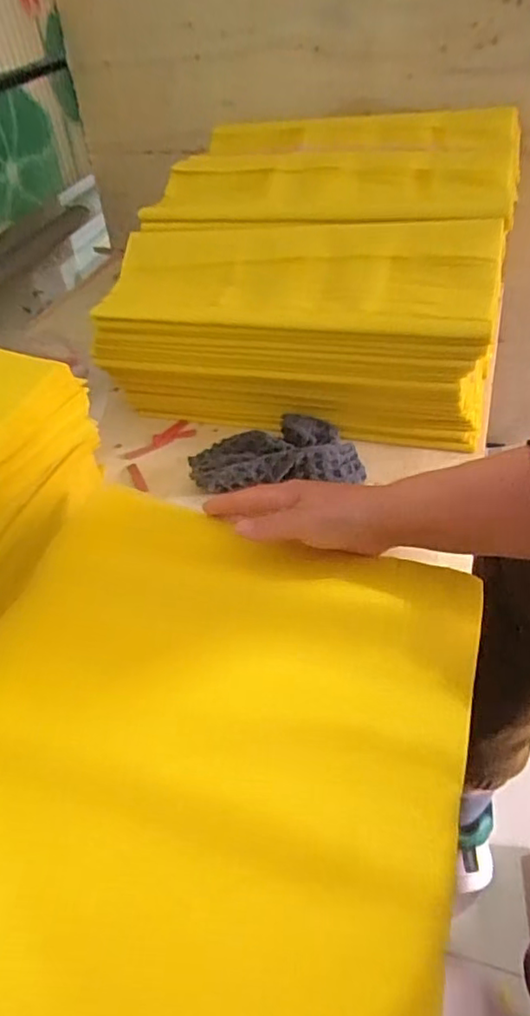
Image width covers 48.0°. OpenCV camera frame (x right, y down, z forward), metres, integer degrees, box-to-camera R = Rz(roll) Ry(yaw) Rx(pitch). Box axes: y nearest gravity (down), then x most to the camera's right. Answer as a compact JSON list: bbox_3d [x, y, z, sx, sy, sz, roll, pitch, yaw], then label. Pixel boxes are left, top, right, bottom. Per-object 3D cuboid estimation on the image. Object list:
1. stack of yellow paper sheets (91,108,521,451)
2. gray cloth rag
[{"bbox_3d":[0.070,-0.277,0.679,0.375,0.195,0.406,8,46,14],"label":"stack of yellow paper sheets"},{"bbox_3d":[0.008,-0.054,0.573,0.165,0.039,0.097,-5,44,1],"label":"gray cloth rag"}]

